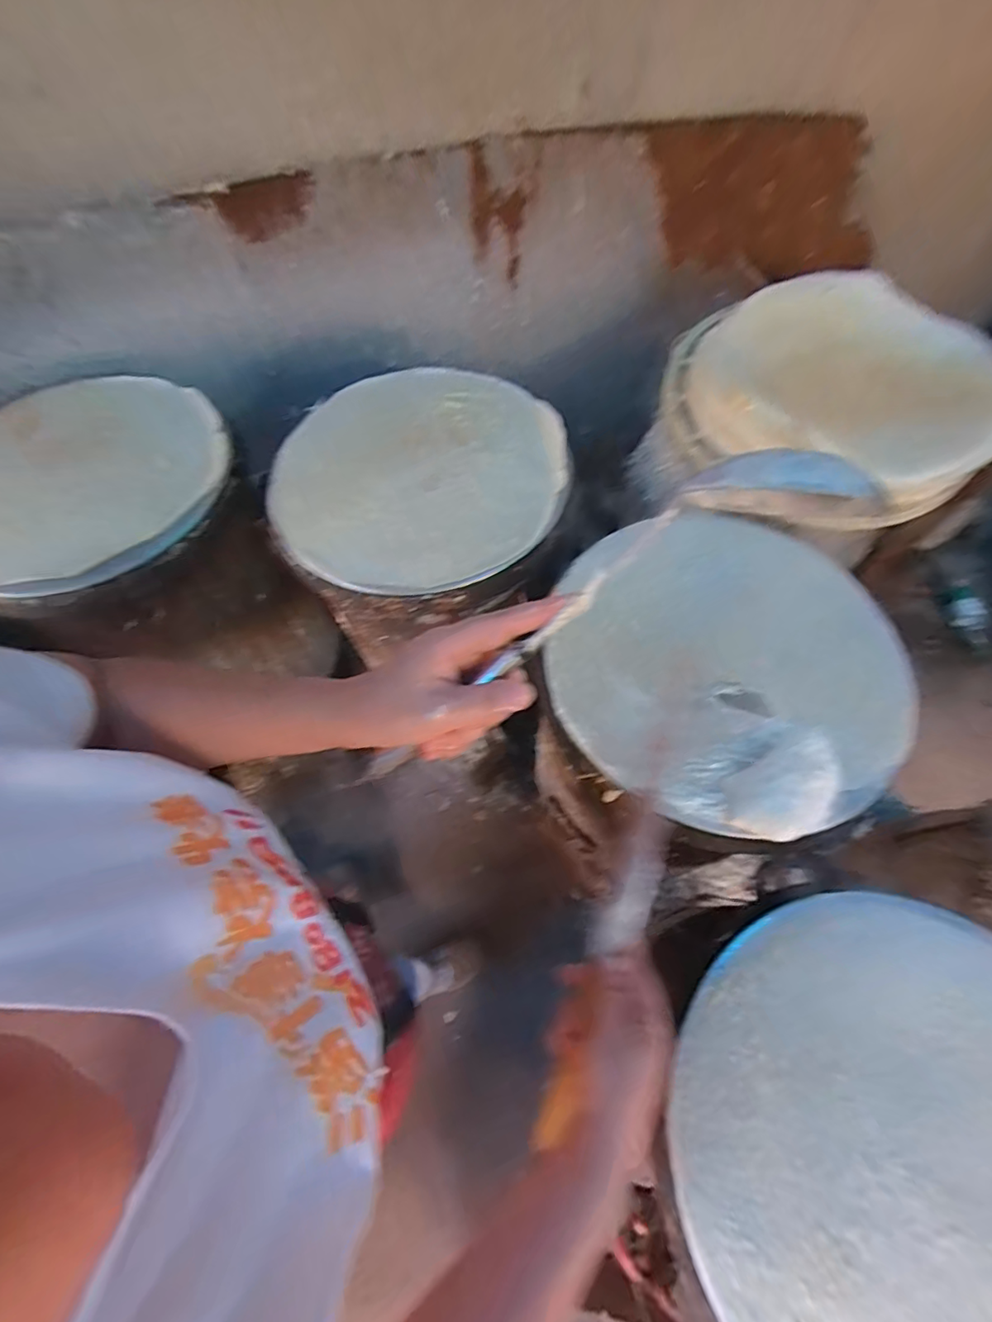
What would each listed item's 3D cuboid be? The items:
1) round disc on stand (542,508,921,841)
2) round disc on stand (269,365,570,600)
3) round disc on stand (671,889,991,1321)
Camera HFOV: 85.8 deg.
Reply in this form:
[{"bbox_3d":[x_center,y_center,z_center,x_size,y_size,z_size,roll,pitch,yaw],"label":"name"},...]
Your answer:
[{"bbox_3d":[0.245,-0.011,0.563,0.361,0.034,0.369,0,65,0],"label":"round disc on stand"},{"bbox_3d":[-0.098,-0.247,0.669,0.352,0.033,0.366,0,65,0],"label":"round disc on stand"},{"bbox_3d":[0.327,0.380,0.403,0.359,0.021,0.358,0,65,0],"label":"round disc on stand"}]

